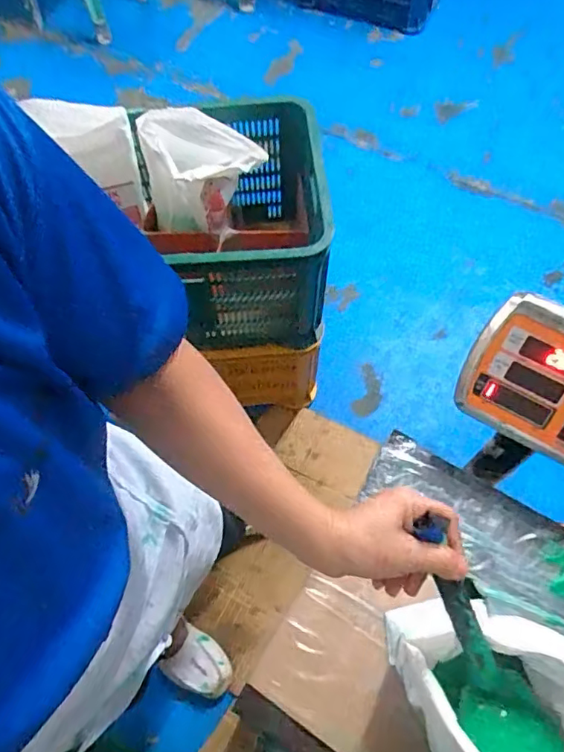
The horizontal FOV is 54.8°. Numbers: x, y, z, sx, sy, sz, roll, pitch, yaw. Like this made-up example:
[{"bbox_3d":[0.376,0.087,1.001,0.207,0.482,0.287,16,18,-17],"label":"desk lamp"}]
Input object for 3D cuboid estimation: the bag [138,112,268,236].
[{"bbox_3d":[-0.127,-0.345,0.948,0.192,0.221,0.092,-15,64,-6],"label":"bag"}]

